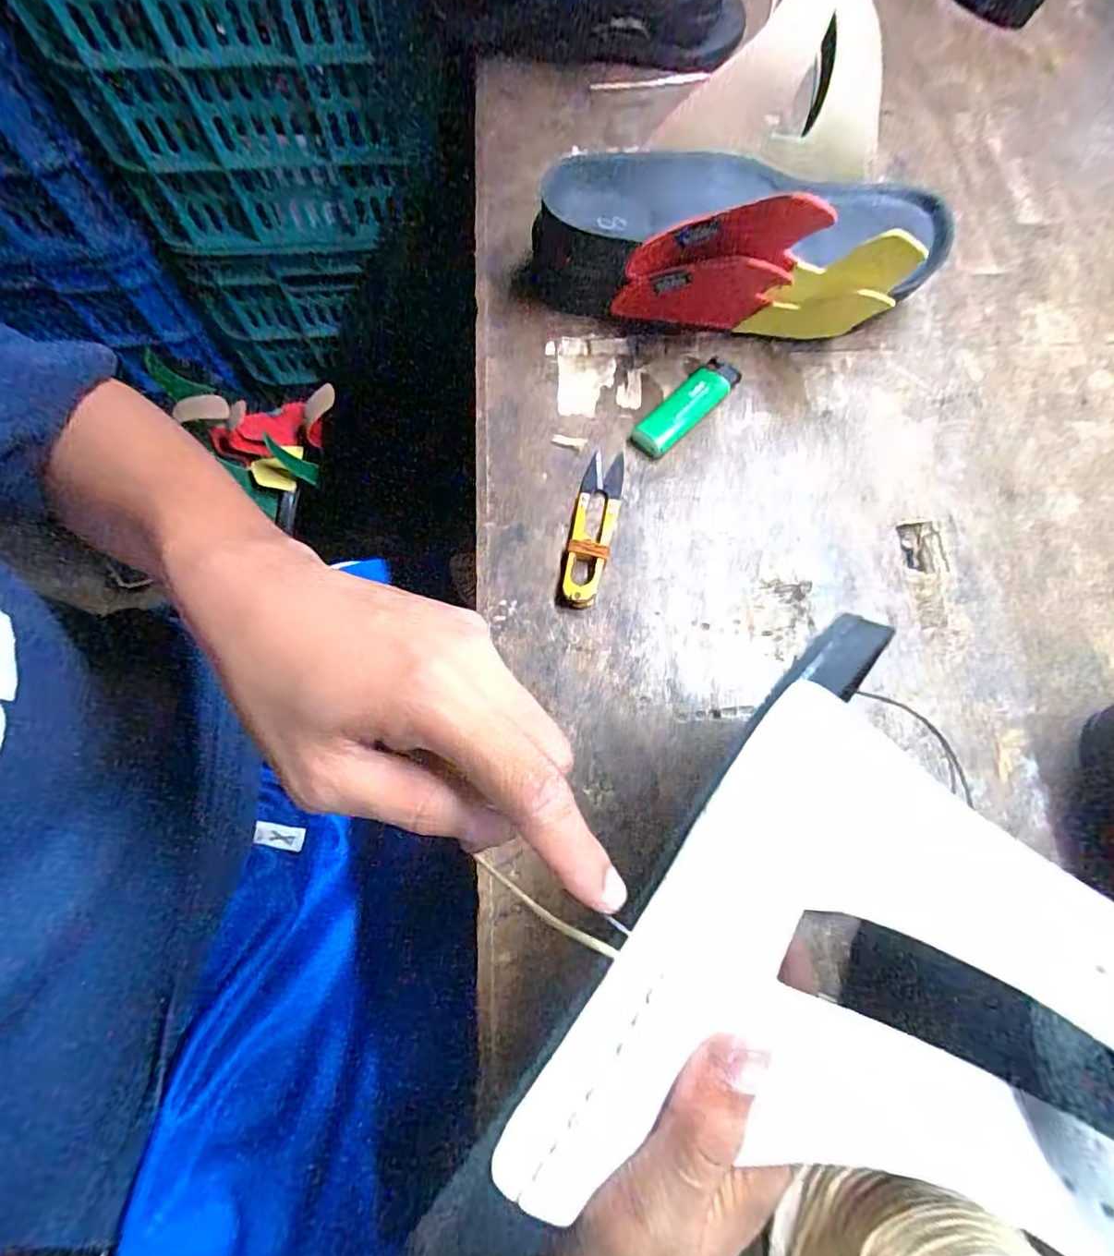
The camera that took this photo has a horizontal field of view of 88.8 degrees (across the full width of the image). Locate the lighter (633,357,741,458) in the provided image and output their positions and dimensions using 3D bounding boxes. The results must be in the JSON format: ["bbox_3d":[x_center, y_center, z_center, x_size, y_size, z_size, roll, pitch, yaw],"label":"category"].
[{"bbox_3d":[0.081,-0.138,0.350,0.024,0.013,0.082,43,76,12],"label":"lighter"}]

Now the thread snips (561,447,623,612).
[{"bbox_3d":[0.021,-0.058,0.322,0.024,0.011,0.098,12,72,3],"label":"thread snips"}]

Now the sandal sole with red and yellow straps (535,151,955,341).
[{"bbox_3d":[0.113,-0.239,0.343,0.256,0.095,0.120,2,72,0],"label":"sandal sole with red and yellow straps"}]

